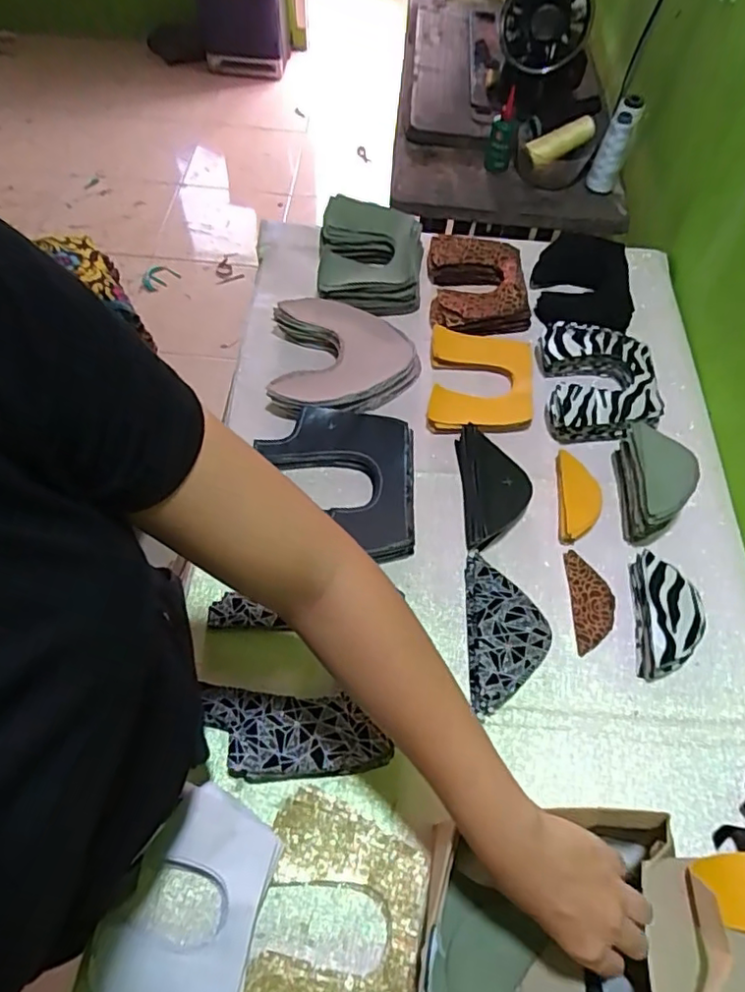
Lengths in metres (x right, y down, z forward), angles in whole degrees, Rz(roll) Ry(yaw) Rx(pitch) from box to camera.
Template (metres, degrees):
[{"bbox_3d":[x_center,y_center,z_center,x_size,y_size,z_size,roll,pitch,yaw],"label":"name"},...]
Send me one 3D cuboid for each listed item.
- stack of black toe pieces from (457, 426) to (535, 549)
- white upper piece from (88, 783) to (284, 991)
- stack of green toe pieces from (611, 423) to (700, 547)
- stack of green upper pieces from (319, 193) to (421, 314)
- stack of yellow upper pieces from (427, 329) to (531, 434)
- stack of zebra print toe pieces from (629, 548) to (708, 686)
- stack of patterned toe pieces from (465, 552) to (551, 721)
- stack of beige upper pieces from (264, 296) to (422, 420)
[{"bbox_3d":[0.135,-0.009,0.655,0.072,0.029,0.148,0,61,-3],"label":"stack of black toe pieces"},{"bbox_3d":[-0.142,0.319,0.450,0.112,0.027,0.166,12,61,4],"label":"white upper piece"},{"bbox_3d":[0.303,-0.018,0.634,0.059,0.063,0.122,-2,61,-4],"label":"stack of green toe pieces"},{"bbox_3d":[-0.002,-0.326,0.804,0.135,0.059,0.167,4,60,0],"label":"stack of green upper pieces"},{"bbox_3d":[0.133,-0.141,0.723,0.122,0.022,0.151,6,60,1],"label":"stack of yellow upper pieces"},{"bbox_3d":[0.289,0.118,0.575,0.053,0.045,0.114,6,60,0],"label":"stack of zebra print toe pieces"},{"bbox_3d":[0.131,0.135,0.575,0.076,0.026,0.152,4,60,0],"label":"stack of patterned toe pieces"},{"bbox_3d":[-0.034,-0.168,0.723,0.178,0.049,0.168,2,60,-2],"label":"stack of beige upper pieces"}]

